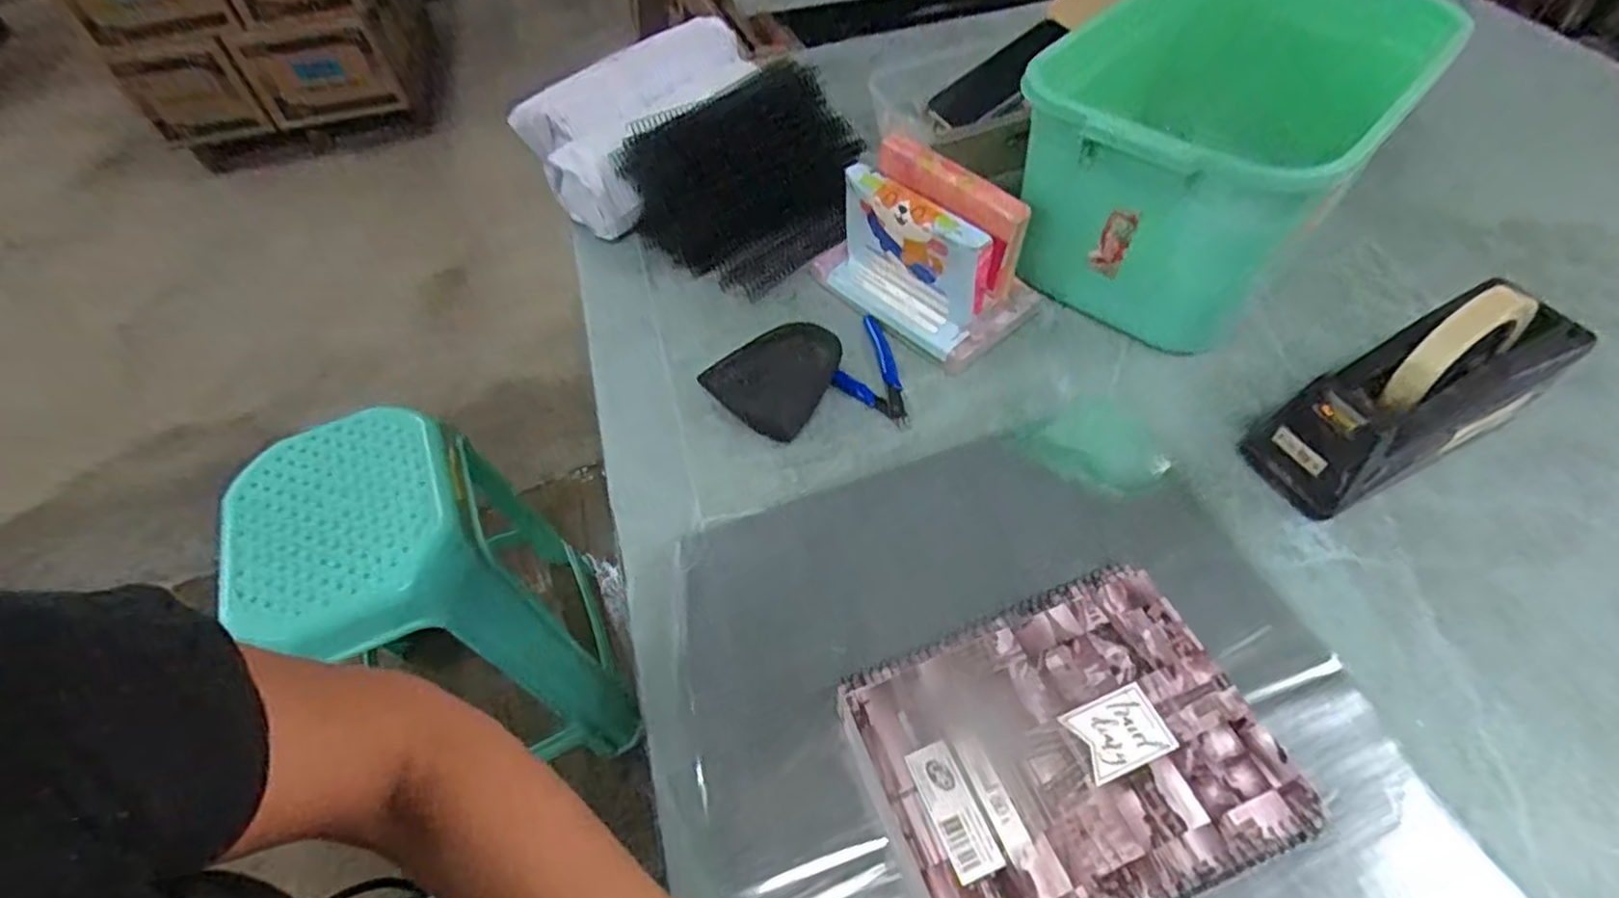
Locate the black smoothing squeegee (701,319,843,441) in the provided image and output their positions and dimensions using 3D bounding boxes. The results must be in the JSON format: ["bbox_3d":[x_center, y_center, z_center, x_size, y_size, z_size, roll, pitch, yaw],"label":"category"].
[{"bbox_3d":[-0.025,-0.065,0.602,0.087,0.026,0.098,32,61,26],"label":"black smoothing squeegee"}]

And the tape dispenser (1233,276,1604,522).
[{"bbox_3d":[0.428,-0.044,0.508,0.205,0.128,0.078,-23,54,-13],"label":"tape dispenser"}]

